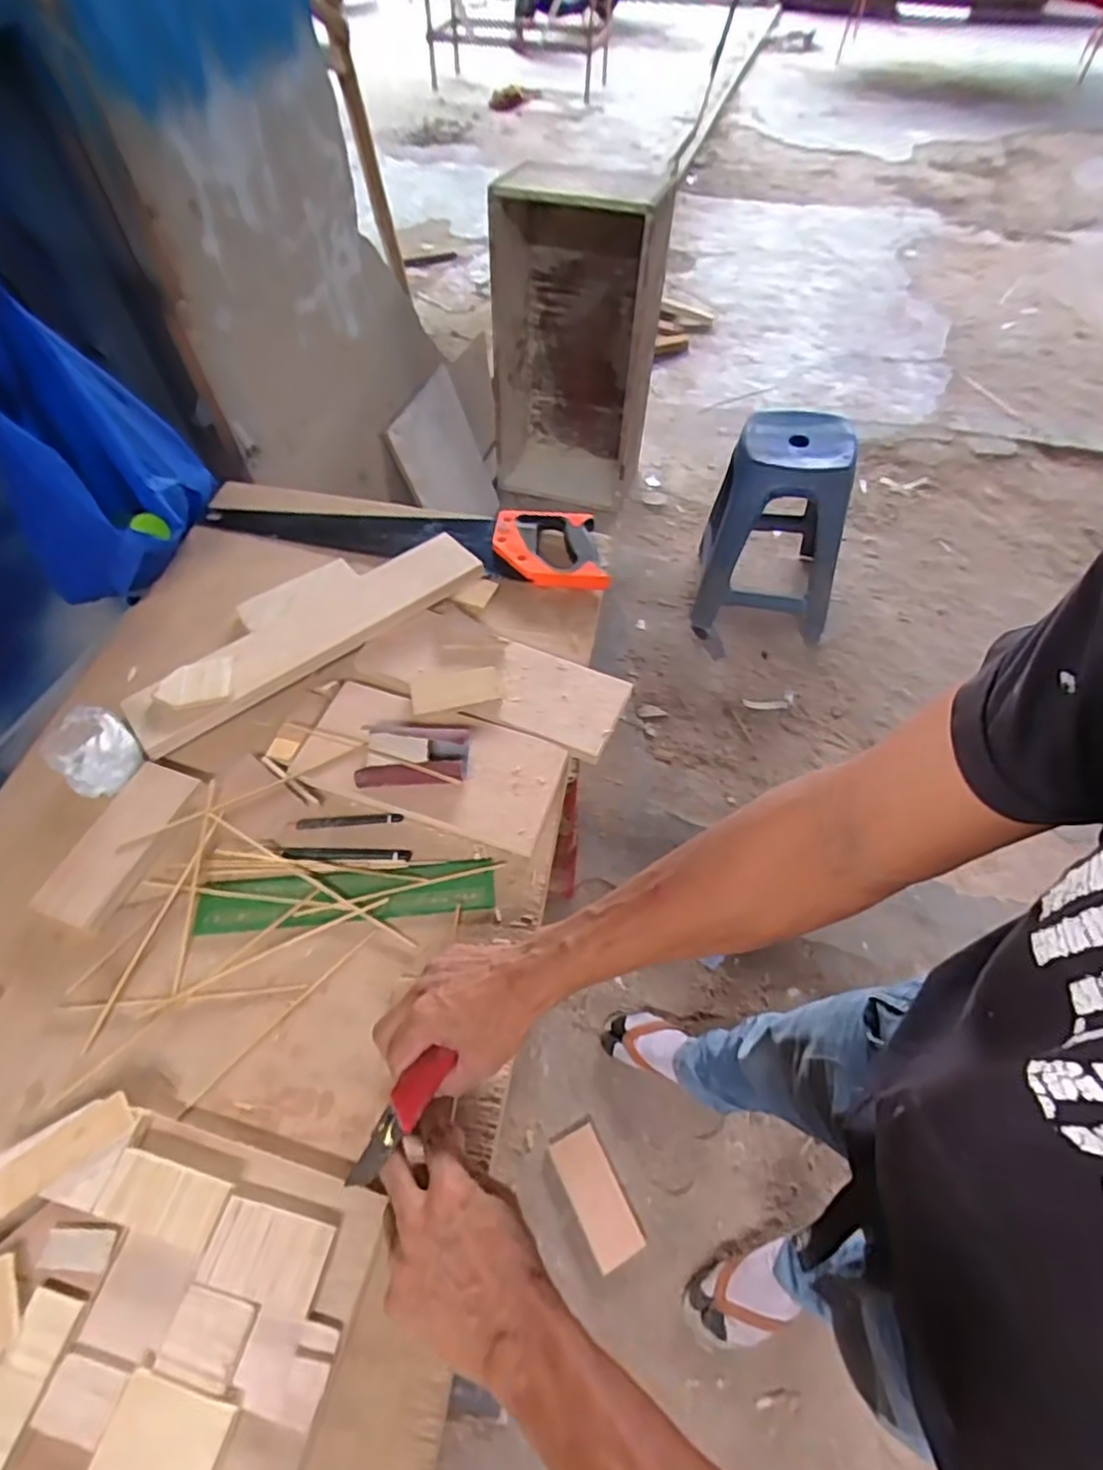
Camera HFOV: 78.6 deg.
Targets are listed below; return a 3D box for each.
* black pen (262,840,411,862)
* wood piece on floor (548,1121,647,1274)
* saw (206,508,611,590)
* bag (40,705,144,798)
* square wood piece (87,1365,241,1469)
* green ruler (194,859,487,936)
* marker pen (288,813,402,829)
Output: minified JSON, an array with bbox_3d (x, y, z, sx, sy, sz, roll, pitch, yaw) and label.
[{"bbox_3d":[-0.195,0.107,0.613,0.131,0.008,0.014,2,56,1],"label":"black pen"},{"bbox_3d":[0.077,0.777,1.142,0.083,0.016,0.195,-23,59,-15],"label":"wood piece on floor"},{"bbox_3d":[-0.176,-0.261,0.848,0.500,0.032,0.115,10,56,7],"label":"saw"},{"bbox_3d":[-0.429,0.017,0.634,0.068,0.050,0.070,37,63,22],"label":"bag"},{"bbox_3d":[-0.222,0.407,0.386,0.067,0.012,0.053,13,57,9],"label":"square wood piece"},{"bbox_3d":[-0.179,0.140,0.596,0.250,0.006,0.050,-4,55,-6],"label":"green ruler"},{"bbox_3d":[-0.193,0.080,0.631,0.102,0.008,0.009,-5,55,-4],"label":"marker pen"}]

